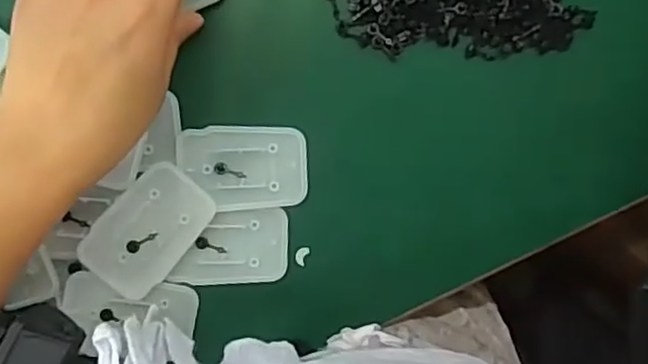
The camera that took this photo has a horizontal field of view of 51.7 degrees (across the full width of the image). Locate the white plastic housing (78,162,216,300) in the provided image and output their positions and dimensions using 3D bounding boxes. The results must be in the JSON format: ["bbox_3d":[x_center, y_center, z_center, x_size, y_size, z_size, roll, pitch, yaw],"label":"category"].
[{"bbox_3d":[-0.093,0.025,0.357,0.047,0.011,0.067,40,89,-6],"label":"white plastic housing"}]

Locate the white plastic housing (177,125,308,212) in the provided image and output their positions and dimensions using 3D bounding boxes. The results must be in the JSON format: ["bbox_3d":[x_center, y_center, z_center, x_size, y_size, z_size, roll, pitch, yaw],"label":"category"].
[{"bbox_3d":[-0.043,-0.007,0.365,0.068,0.007,0.045,-1,94,-5],"label":"white plastic housing"}]

